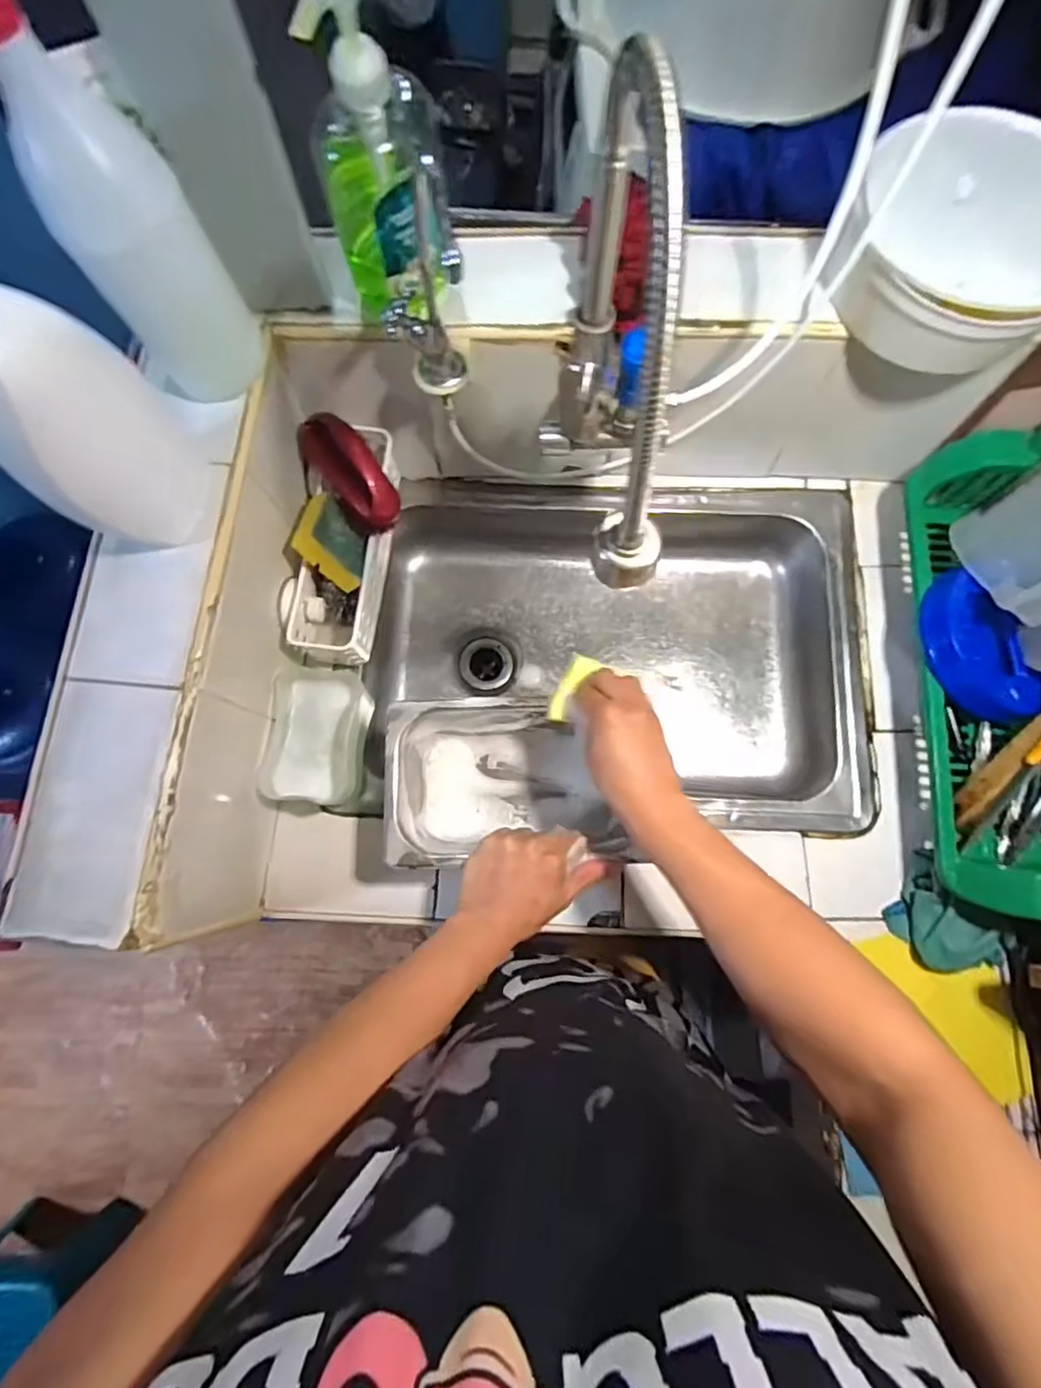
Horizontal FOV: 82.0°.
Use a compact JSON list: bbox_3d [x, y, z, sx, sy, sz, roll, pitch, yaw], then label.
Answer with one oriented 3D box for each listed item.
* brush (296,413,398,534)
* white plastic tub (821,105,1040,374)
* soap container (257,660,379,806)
[{"bbox_3d":[-0.177,-0.227,0.609,0.052,0.054,0.135,-38,81,-8],"label":"brush"},{"bbox_3d":[0.377,-0.369,0.517,0.183,0.104,0.166,17,78,3],"label":"white plastic tub"},{"bbox_3d":[-0.214,0.045,0.647,0.089,0.068,0.140,6,78,1],"label":"soap container"}]

